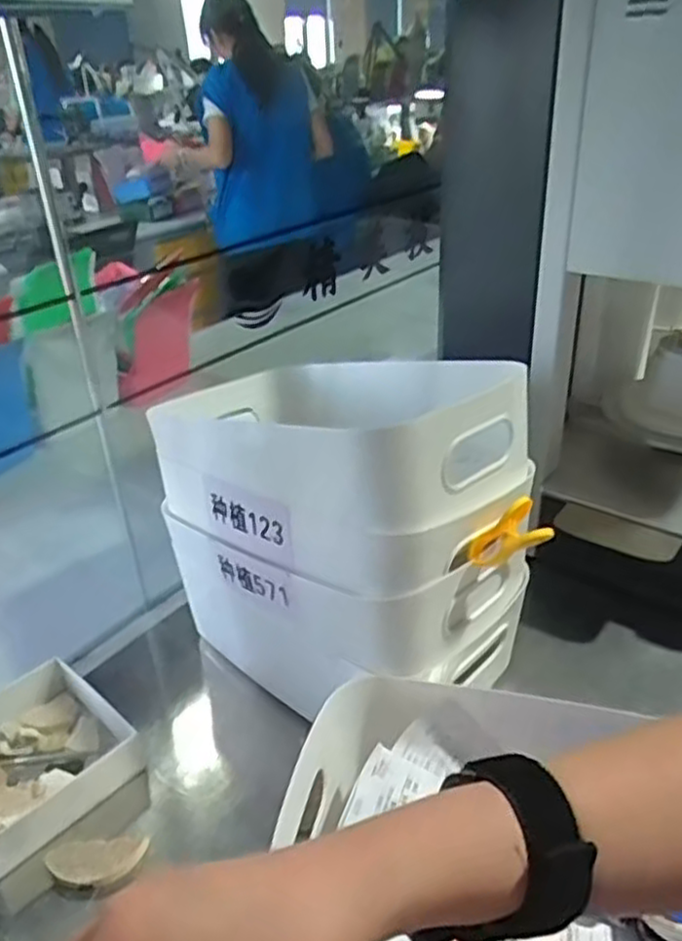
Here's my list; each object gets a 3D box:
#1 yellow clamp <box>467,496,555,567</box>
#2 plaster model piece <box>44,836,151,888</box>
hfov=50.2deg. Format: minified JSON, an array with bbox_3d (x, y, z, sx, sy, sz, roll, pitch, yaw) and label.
[{"bbox_3d":[0.118,0.048,0.518,0.058,0.034,0.024,-38,15,27],"label":"yellow clamp"},{"bbox_3d":[-0.177,0.285,0.527,0.070,0.019,0.033,-3,31,-2],"label":"plaster model piece"}]

